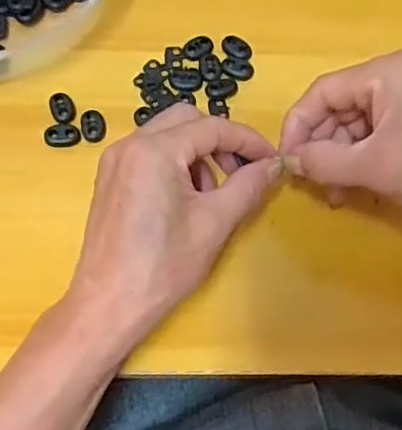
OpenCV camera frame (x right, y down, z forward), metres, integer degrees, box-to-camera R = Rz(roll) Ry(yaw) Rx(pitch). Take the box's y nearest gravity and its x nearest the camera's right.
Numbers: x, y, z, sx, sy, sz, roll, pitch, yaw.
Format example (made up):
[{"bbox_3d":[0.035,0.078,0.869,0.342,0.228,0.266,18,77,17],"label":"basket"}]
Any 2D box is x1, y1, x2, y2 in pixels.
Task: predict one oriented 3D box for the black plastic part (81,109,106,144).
[{"bbox_3d":[-0.069,-0.058,0.389,0.015,0.004,0.022,-8,67,-6],"label":"black plastic part"}]

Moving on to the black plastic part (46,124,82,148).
[{"bbox_3d":[-0.087,-0.051,0.385,0.022,0.004,0.013,-6,67,-5],"label":"black plastic part"}]

